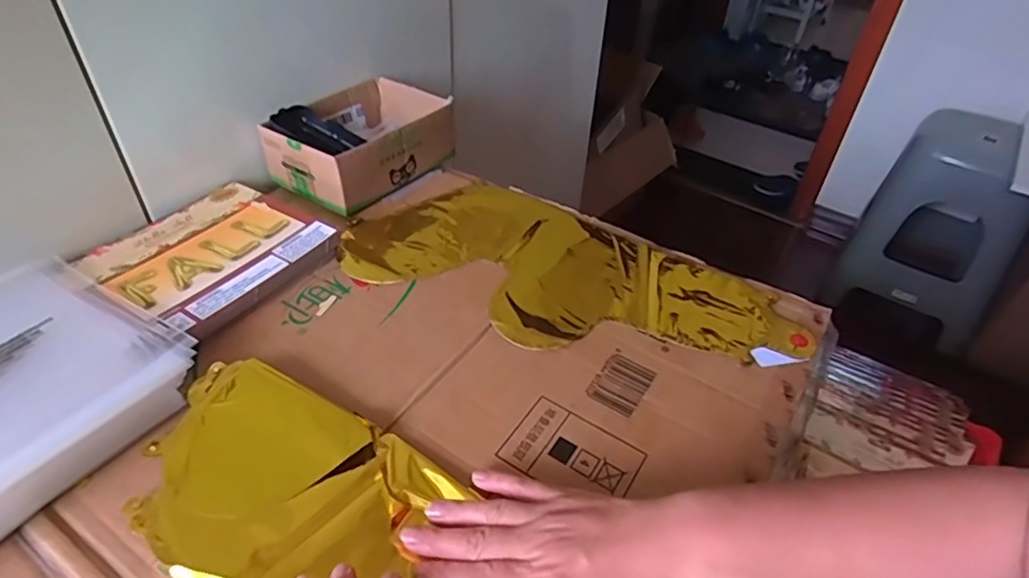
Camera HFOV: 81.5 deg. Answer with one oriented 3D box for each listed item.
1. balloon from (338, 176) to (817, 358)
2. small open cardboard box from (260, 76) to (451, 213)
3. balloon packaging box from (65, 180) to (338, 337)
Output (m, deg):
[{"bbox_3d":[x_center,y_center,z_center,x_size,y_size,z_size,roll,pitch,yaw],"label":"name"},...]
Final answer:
[{"bbox_3d":[0.049,-0.017,0.570,0.418,0.007,0.200,22,44,21],"label":"balloon"},{"bbox_3d":[-0.178,-0.174,0.700,0.146,0.070,0.187,26,46,24],"label":"small open cardboard box"},{"bbox_3d":[-0.287,-0.034,0.568,0.174,0.021,0.179,23,45,22],"label":"balloon packaging box"}]

